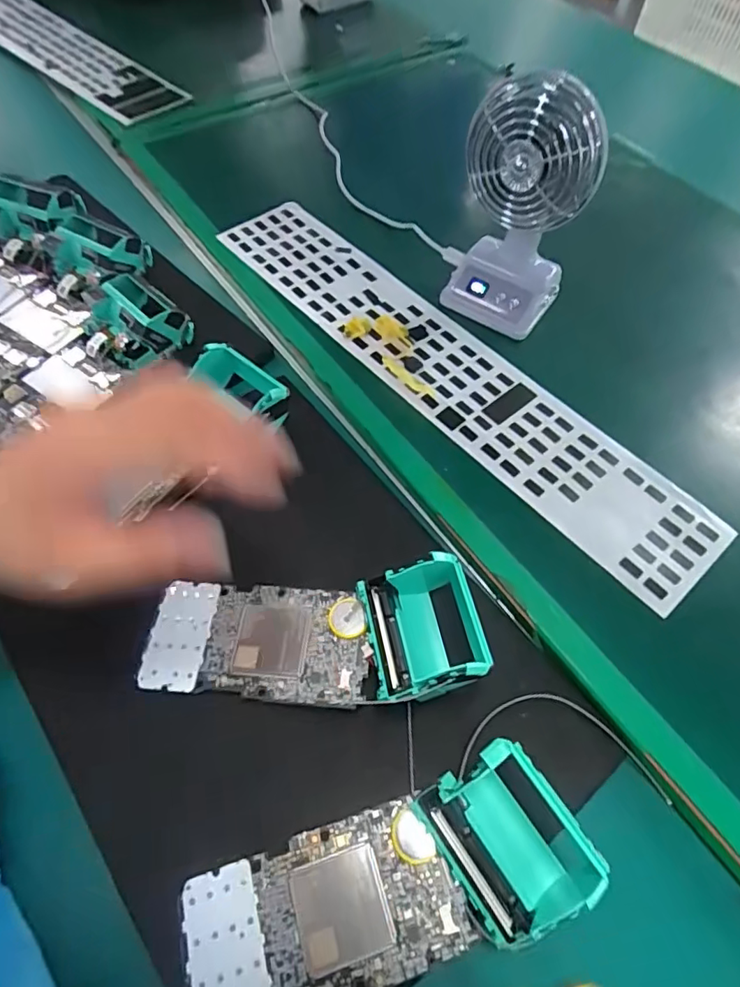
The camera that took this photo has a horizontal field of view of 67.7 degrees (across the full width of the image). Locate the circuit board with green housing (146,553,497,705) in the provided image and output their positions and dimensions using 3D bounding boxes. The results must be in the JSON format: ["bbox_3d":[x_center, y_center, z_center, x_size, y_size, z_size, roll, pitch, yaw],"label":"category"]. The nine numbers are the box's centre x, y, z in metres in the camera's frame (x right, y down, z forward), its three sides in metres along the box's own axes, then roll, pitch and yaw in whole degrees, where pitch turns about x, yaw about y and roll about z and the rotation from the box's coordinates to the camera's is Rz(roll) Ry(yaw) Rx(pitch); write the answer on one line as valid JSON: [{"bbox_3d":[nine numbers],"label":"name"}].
[{"bbox_3d":[-0.036,0.080,0.309,0.188,0.046,0.077,-3,61,0],"label":"circuit board with green housing"}]

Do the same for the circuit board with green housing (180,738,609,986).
[{"bbox_3d":[0.004,0.178,0.258,0.188,0.043,0.084,-16,62,-8],"label":"circuit board with green housing"}]

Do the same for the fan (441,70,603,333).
[{"bbox_3d":[0.108,-0.200,0.398,0.084,0.170,0.056,20,63,10],"label":"fan"}]

